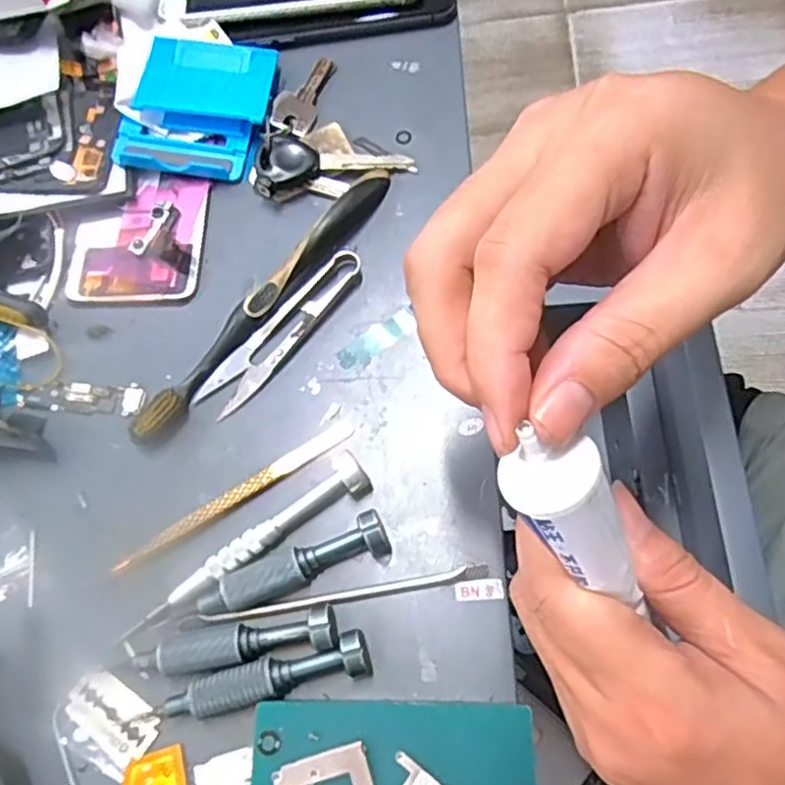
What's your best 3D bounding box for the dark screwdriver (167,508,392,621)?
[{"bbox_3d":[-0.046,0.076,0.289,0.092,0.015,0.019,-25,69,-3],"label":"dark screwdriver"}]

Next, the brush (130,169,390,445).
[{"bbox_3d":[-0.061,-0.047,0.340,0.018,0.018,0.180,36,77,17],"label":"brush"}]

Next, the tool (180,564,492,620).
[{"bbox_3d":[-0.022,0.086,0.292,0.127,0.005,0.007,-11,69,3],"label":"tool"}]

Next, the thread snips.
[{"bbox_3d":[-0.053,-0.030,0.336,0.021,0.012,0.103,40,79,18],"label":"thread snips"}]

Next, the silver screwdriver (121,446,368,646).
[{"bbox_3d":[-0.064,0.066,0.294,0.120,0.015,0.017,-35,70,-7],"label":"silver screwdriver"}]

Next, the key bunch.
[{"bbox_3d":[-0.045,-0.137,0.372,0.076,0.014,0.089,-34,69,-6],"label":"key bunch"}]

